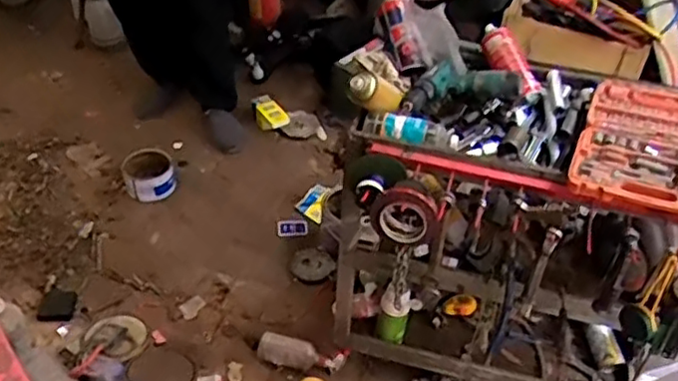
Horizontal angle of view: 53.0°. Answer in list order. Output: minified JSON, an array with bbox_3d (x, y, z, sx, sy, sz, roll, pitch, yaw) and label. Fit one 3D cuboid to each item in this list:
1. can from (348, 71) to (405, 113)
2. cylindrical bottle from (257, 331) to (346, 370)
[{"bbox_3d":[0.067,-0.176,1.222,0.135,0.062,0.055,12,30,-46],"label":"can"},{"bbox_3d":[-0.096,0.407,1.691,0.219,0.064,0.067,14,46,11],"label":"cylindrical bottle"}]

